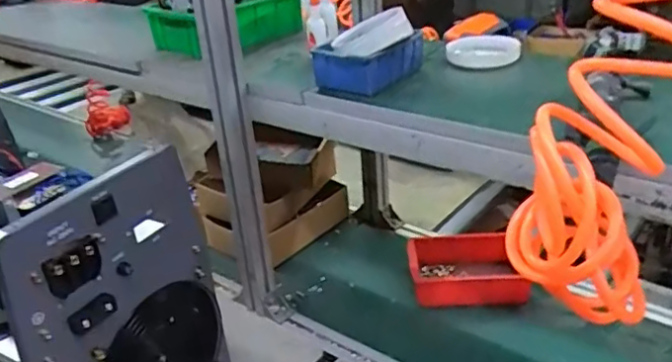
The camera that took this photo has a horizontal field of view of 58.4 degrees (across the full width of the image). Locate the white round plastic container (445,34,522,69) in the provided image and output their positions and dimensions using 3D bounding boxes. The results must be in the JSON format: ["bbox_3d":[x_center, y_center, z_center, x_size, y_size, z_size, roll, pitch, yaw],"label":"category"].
[{"bbox_3d":[0.215,-0.188,0.873,0.109,0.032,0.056,-6,28,-3],"label":"white round plastic container"}]

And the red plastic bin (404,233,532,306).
[{"bbox_3d":[0.228,0.153,1.035,0.201,0.062,0.136,-3,28,3],"label":"red plastic bin"}]

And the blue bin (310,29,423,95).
[{"bbox_3d":[0.044,-0.164,0.817,0.105,0.056,0.130,15,34,33],"label":"blue bin"}]

